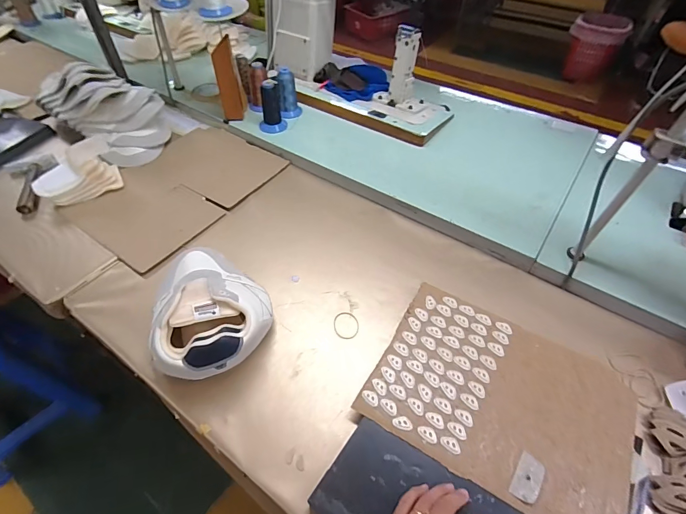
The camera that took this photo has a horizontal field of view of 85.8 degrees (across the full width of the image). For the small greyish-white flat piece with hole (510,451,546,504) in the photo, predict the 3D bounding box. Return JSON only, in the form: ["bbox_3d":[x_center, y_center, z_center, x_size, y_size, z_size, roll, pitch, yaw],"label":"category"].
[{"bbox_3d":[0.221,0.262,0.438,0.028,0.004,0.054,29,55,22],"label":"small greyish-white flat piece with hole"}]

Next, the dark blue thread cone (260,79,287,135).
[{"bbox_3d":[-0.177,-0.375,0.908,0.066,0.111,0.073,-8,50,-7],"label":"dark blue thread cone"}]

